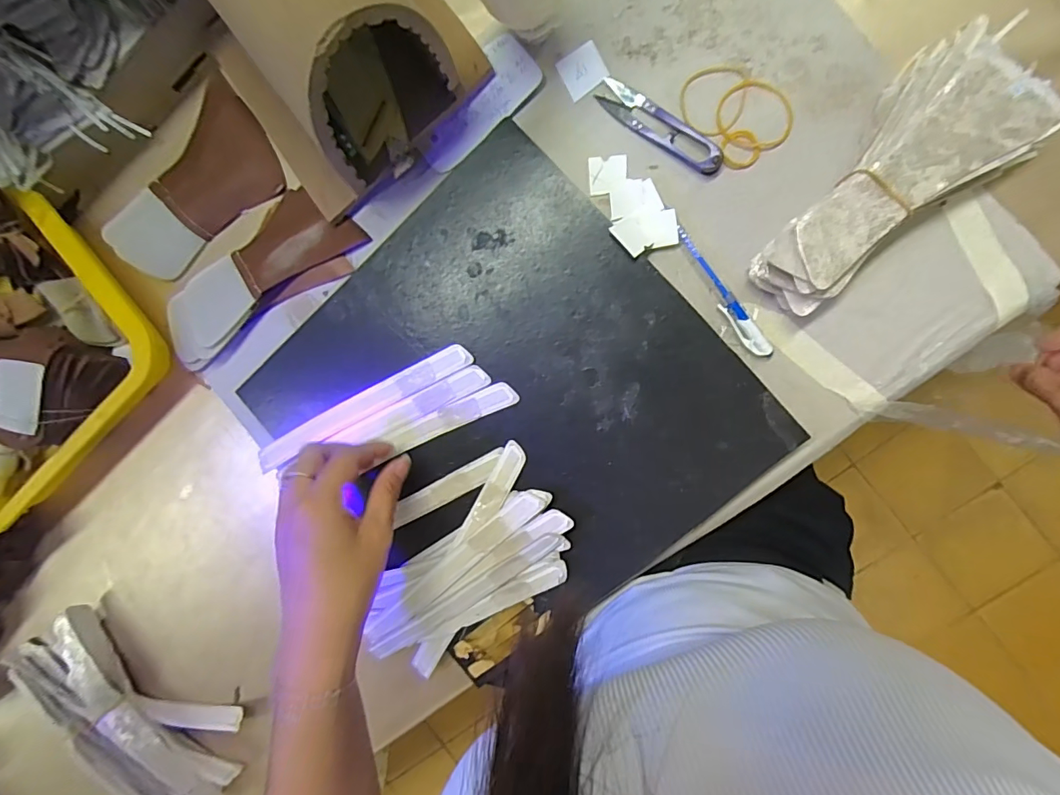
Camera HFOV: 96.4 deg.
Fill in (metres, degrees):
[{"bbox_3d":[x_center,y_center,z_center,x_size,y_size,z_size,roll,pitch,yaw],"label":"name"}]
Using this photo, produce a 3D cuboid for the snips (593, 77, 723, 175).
[{"bbox_3d":[0.091,-0.192,0.334,0.101,0.006,0.023,37,95,6],"label":"snips"}]

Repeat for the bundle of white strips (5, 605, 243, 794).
[{"bbox_3d":[-0.360,0.289,0.425,0.236,0.035,0.108,35,98,3],"label":"bundle of white strips"}]

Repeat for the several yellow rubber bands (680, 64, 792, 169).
[{"bbox_3d":[0.143,-0.200,0.329,0.057,0.004,0.077,-45,87,10],"label":"several yellow rubber bands"}]

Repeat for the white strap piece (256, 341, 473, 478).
[{"bbox_3d":[-0.131,0.008,0.364,0.190,0.006,0.022,-27,83,9],"label":"white strap piece"}]

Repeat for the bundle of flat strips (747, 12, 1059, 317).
[{"bbox_3d":[0.220,-0.139,0.299,0.177,0.040,0.083,-38,85,6],"label":"bundle of flat strips"}]

